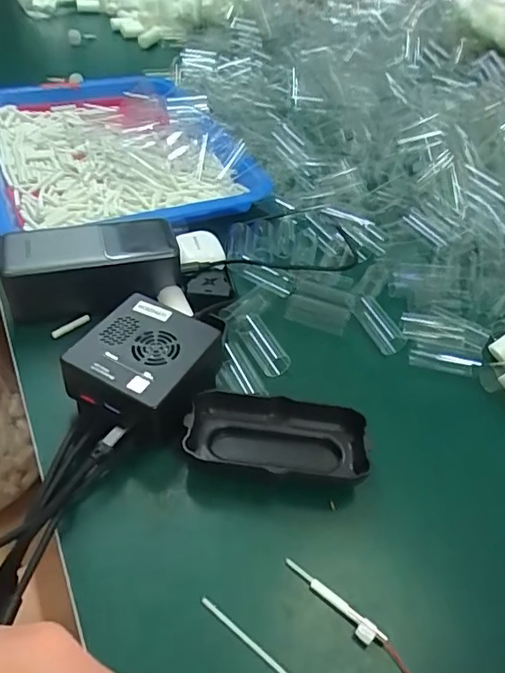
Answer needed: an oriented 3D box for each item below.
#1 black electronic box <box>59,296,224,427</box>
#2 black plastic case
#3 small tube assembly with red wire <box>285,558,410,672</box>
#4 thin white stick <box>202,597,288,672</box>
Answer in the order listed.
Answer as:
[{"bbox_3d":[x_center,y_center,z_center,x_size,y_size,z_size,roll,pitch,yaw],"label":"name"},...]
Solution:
[{"bbox_3d":[-0.068,0.022,0.336,0.081,0.047,0.080,24,48,16],"label":"black electronic box"},{"bbox_3d":[0.016,0.063,0.327,0.114,0.023,0.040,8,46,1],"label":"black plastic case"},{"bbox_3d":[0.052,0.147,0.263,0.088,0.008,0.009,35,52,25],"label":"small tube assembly with red wire"},{"bbox_3d":[-0.002,0.152,0.255,0.060,0.004,0.004,32,51,23],"label":"thin white stick"}]

